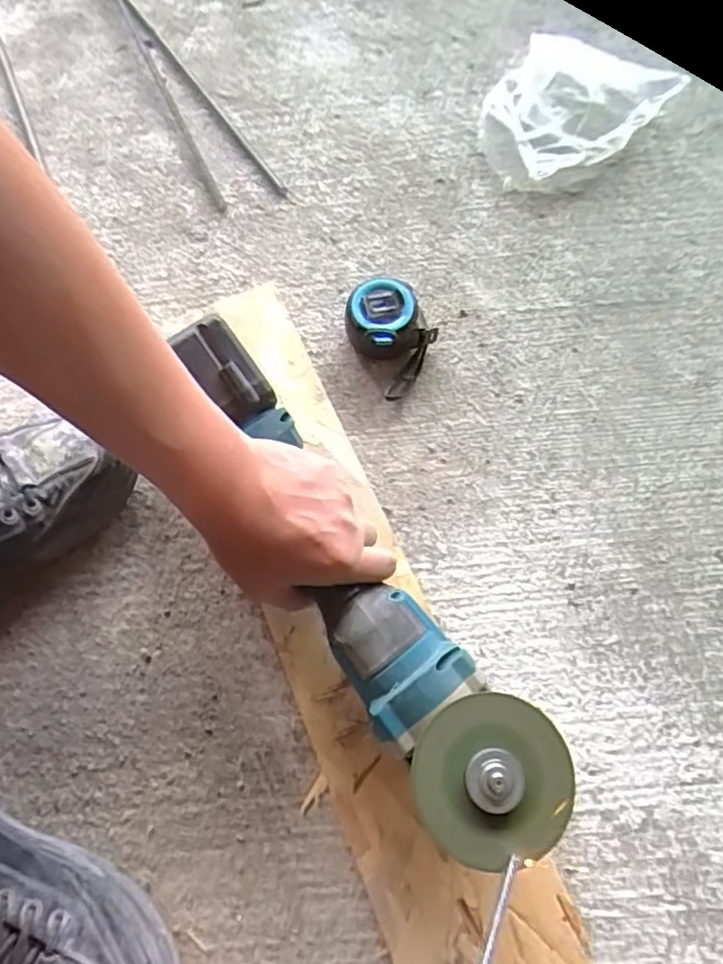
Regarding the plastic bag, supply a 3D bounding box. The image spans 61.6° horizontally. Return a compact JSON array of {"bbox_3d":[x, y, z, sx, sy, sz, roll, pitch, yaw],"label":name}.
[{"bbox_3d":[0.197,-0.356,0.562,0.189,0.051,0.111,-30,71,-9],"label":"plastic bag"}]

